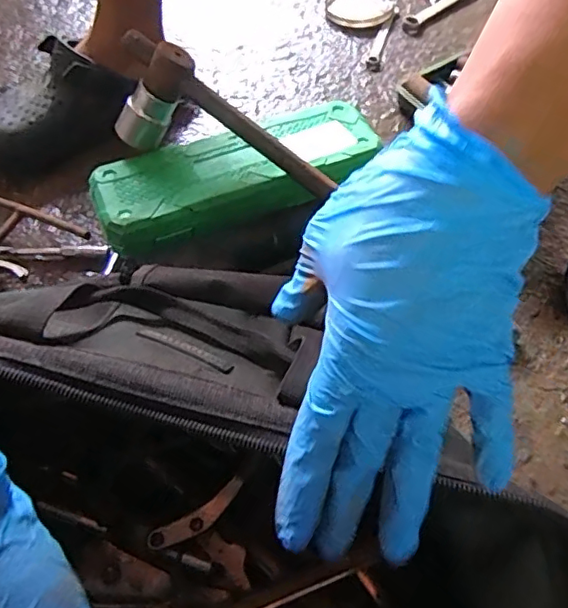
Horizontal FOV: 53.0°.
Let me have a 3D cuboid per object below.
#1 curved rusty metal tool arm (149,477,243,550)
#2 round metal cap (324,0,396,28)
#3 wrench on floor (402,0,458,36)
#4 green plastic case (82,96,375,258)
[{"bbox_3d":[-0.065,0.161,0.431,0.080,0.004,0.020,-33,62,-7],"label":"curved rusty metal tool arm"},{"bbox_3d":[0.121,-0.477,0.908,0.111,0.008,0.111,10,56,4],"label":"round metal cap"},{"bbox_3d":[0.272,-0.492,0.920,0.227,0.007,0.030,-37,74,-17],"label":"wrench on floor"},{"bbox_3d":[-0.048,-0.137,0.572,0.284,0.037,0.111,-21,59,-16],"label":"green plastic case"}]

